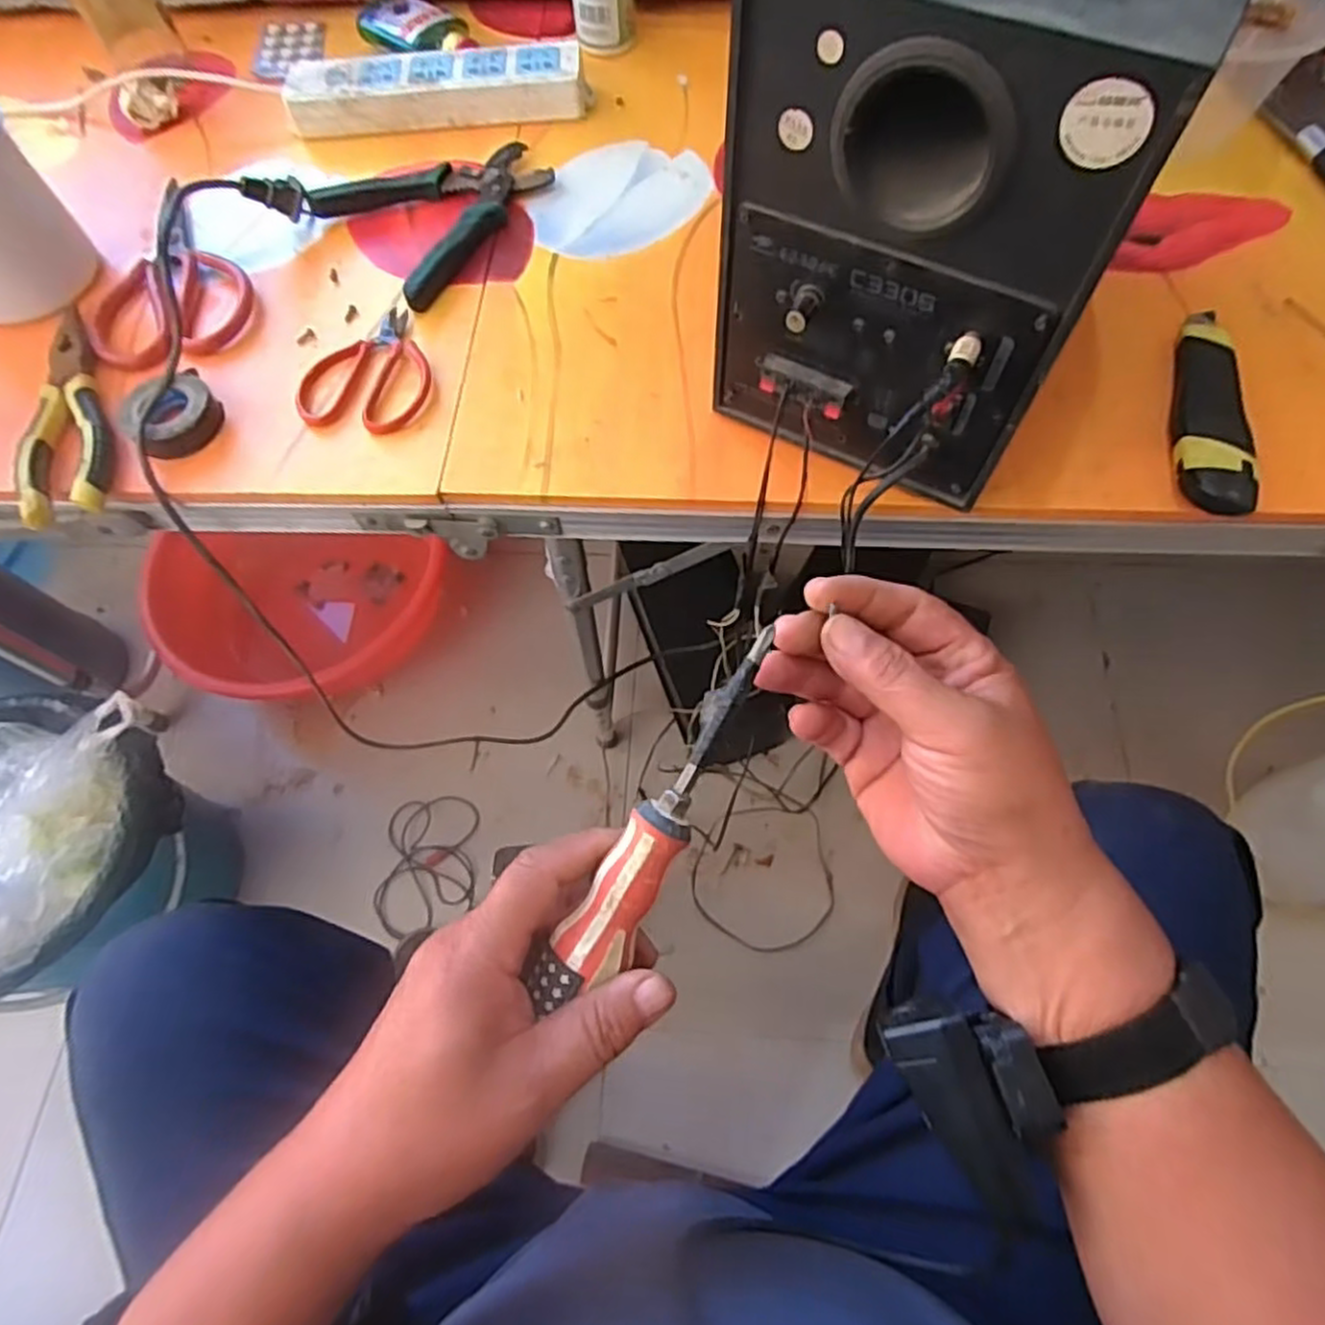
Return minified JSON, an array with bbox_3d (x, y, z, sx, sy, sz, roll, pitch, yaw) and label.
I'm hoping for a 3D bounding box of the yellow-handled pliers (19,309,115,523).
[{"bbox_3d":[-0.369,-0.159,0.470,0.046,0.017,0.168,-13,65,-3],"label":"yellow-handled pliers"}]

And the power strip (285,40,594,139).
[{"bbox_3d":[-0.175,-0.453,0.590,0.227,0.033,0.066,-5,65,1],"label":"power strip"}]

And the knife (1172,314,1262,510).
[{"bbox_3d":[0.324,-0.156,0.443,0.038,0.022,0.159,10,66,8],"label":"knife"}]

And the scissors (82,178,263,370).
[{"bbox_3d":[-0.332,-0.272,0.524,0.106,0.016,0.166,0,65,3],"label":"scissors"}]

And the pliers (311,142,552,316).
[{"bbox_3d":[-0.150,-0.328,0.537,0.153,0.020,0.130,-37,69,-13],"label":"pliers"}]

